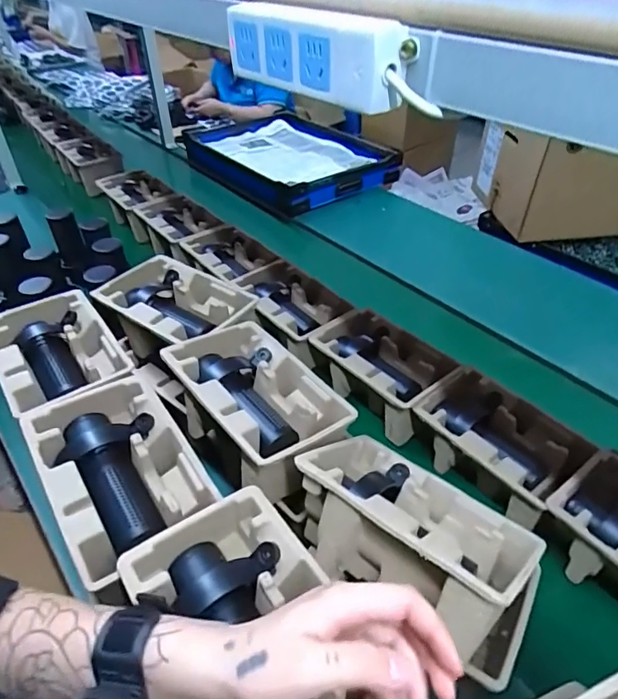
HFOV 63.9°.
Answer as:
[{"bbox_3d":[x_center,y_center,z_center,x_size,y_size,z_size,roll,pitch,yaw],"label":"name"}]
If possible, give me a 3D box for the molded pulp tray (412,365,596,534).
[{"bbox_3d":[0.266,0.144,0.732,0.144,0.099,0.228,-30,49,-30],"label":"molded pulp tray"}]

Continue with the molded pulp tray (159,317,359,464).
[{"bbox_3d":[-0.065,0.056,0.614,0.144,0.069,0.226,-29,48,-29],"label":"molded pulp tray"}]

